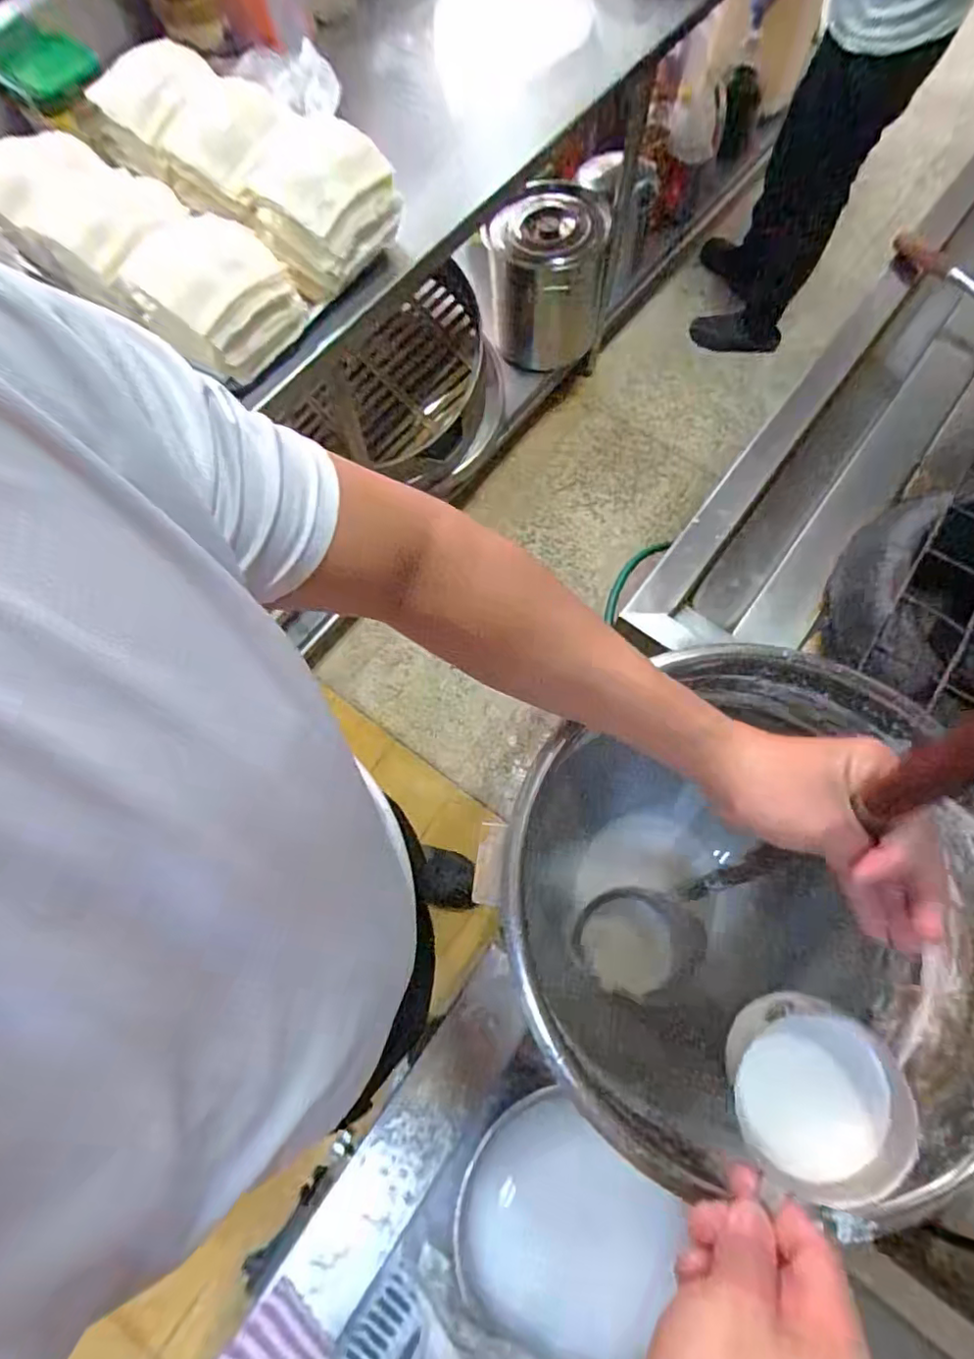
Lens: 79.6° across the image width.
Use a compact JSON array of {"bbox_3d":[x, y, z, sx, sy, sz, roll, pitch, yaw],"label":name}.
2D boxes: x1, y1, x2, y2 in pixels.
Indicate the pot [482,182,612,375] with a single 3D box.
[{"bbox_3d":[0.159,-1.063,1.569,0.292,0.347,0.325,9,72,3],"label":"pot"}]

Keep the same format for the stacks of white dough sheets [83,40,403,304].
[{"bbox_3d":[-0.349,-0.765,0.867,0.460,0.120,0.206,37,75,12],"label":"stacks of white dough sheets"}]

